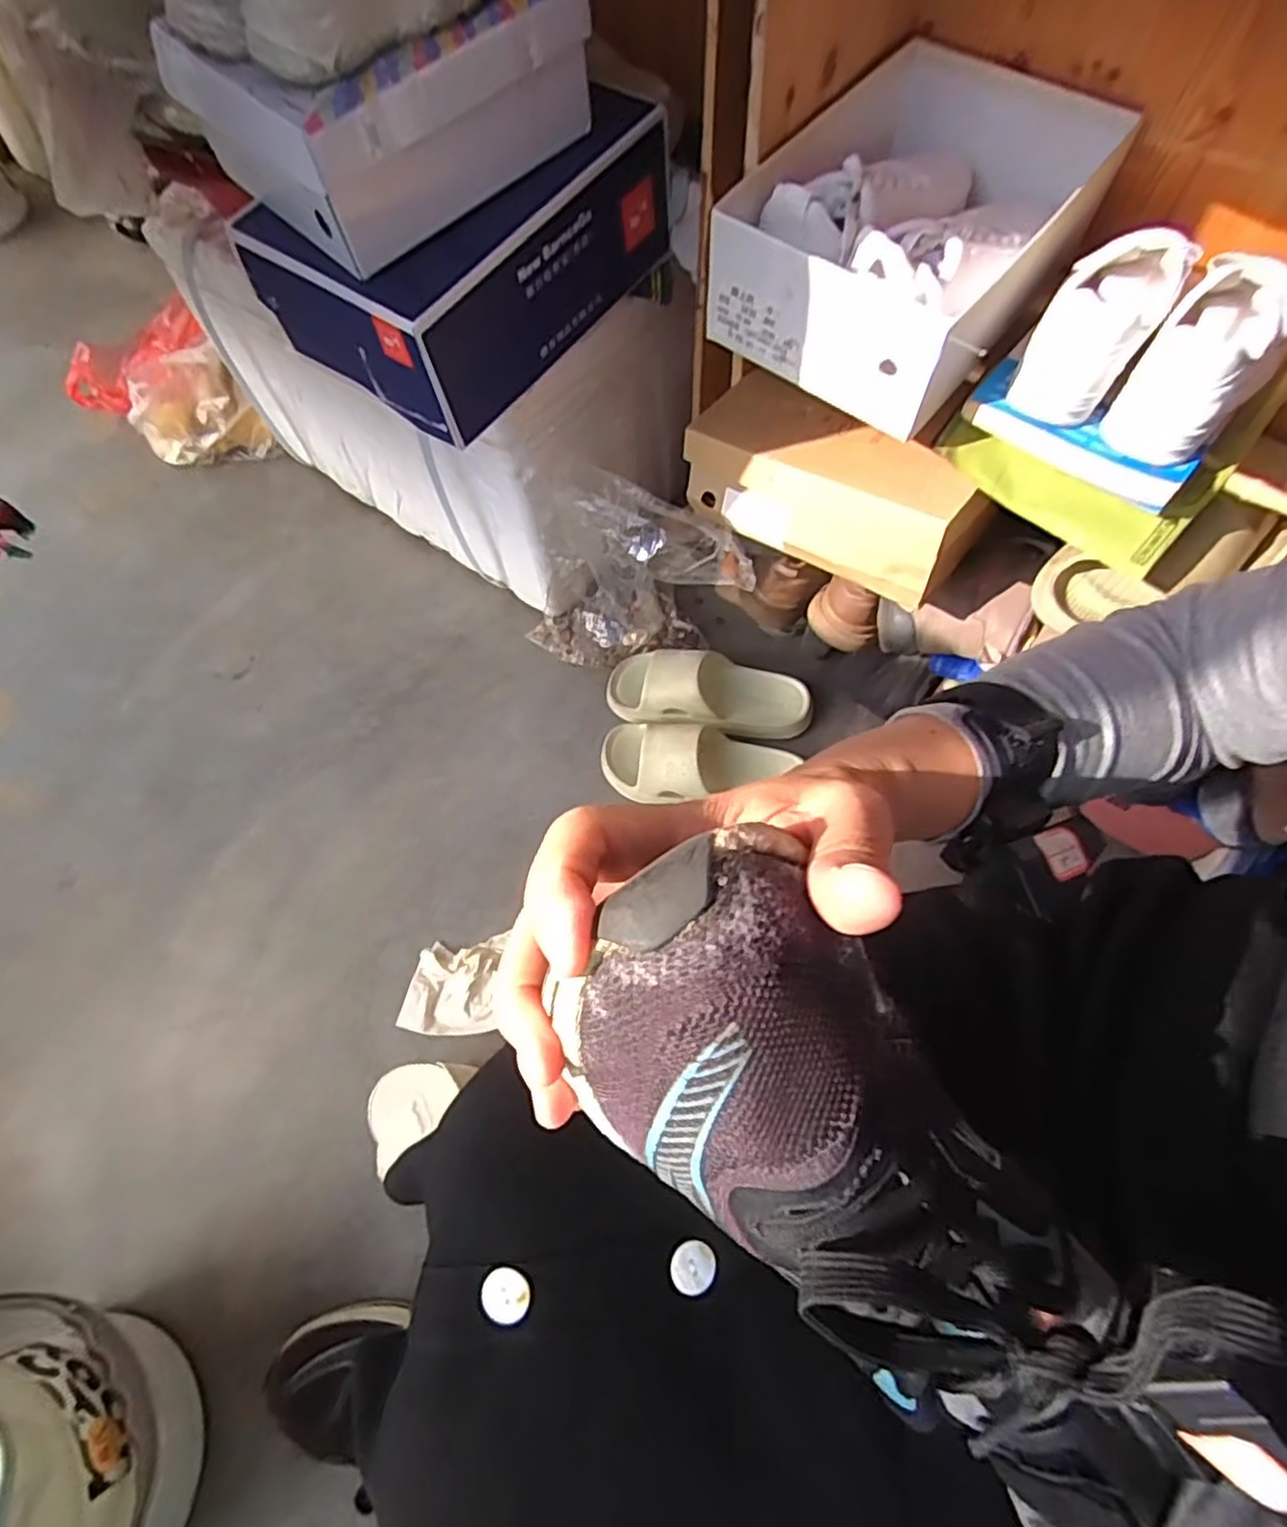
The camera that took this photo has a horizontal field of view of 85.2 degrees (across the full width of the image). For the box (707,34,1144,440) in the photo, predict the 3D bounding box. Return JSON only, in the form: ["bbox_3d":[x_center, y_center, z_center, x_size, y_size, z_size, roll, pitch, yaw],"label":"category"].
[{"bbox_3d":[0.227,-0.452,0.598,0.231,0.113,0.314,32,70,16],"label":"box"}]

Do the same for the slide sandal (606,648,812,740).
[{"bbox_3d":[0.082,-0.093,0.900,0.259,0.064,0.098,10,66,7],"label":"slide sandal"}]

